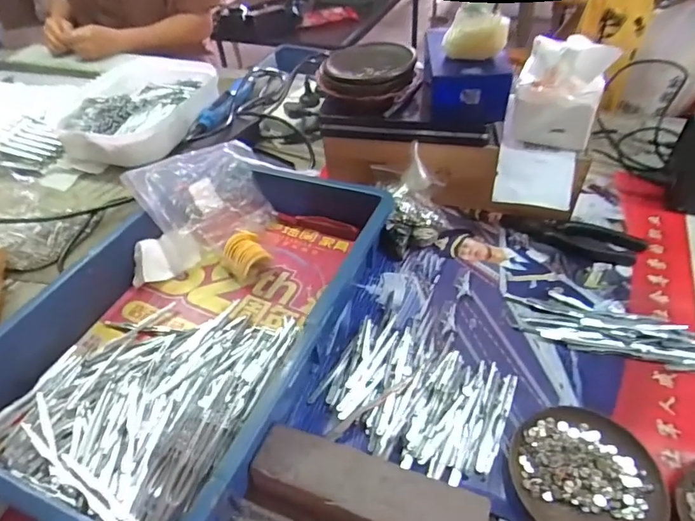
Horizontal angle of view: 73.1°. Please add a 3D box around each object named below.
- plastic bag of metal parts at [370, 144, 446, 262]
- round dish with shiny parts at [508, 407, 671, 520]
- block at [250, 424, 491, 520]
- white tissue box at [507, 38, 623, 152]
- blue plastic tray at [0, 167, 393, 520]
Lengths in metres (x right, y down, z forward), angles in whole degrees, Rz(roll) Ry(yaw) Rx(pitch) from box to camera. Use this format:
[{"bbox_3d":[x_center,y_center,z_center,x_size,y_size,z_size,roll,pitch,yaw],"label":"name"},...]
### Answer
[{"bbox_3d":[0.079,-0.073,0.594,0.090,0.101,0.116,1,45,5],"label":"plastic bag of metal parts"},{"bbox_3d":[0.194,0.173,0.381,0.113,0.021,0.116,-3,45,3],"label":"round dish with shiny parts"},{"bbox_3d":[0.015,0.185,0.369,0.184,0.040,0.053,13,47,17],"label":"block"},{"bbox_3d":[0.256,-0.211,0.565,0.097,0.111,0.118,17,49,20],"label":"white tissue box"},{"bbox_3d":[-0.151,0.047,0.493,0.283,0.077,0.435,15,48,19],"label":"blue plastic tray"}]

